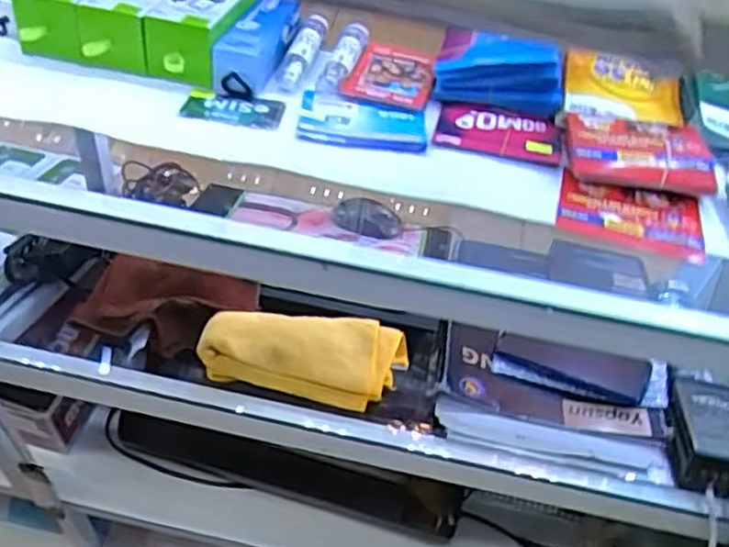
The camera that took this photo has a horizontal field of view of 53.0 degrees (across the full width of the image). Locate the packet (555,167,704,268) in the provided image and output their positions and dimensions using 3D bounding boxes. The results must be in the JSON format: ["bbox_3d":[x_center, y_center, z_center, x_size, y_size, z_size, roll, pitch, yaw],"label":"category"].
[{"bbox_3d":[0.203,-0.044,0.565,0.109,0.013,0.058,14,51,6],"label":"packet"}]

